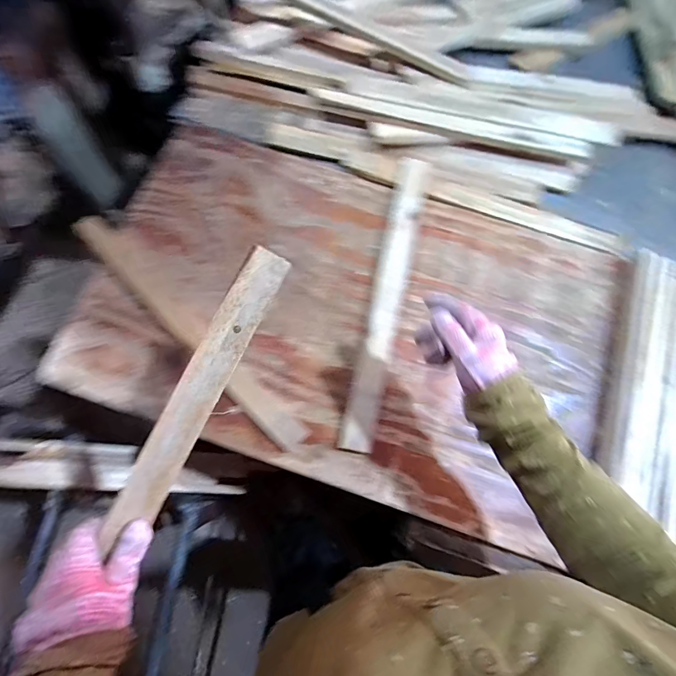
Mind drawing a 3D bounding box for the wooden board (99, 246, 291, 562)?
[{"bbox_3d":[-0.134,0.056,0.368,0.040,0.009,0.301,28,91,-14],"label":"wooden board"}]

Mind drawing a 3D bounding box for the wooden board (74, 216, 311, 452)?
[{"bbox_3d":[-0.230,-0.020,0.595,0.493,0.024,0.050,44,77,10],"label":"wooden board"}]

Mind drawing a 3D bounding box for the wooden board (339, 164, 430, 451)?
[{"bbox_3d":[0.080,-0.074,0.620,0.050,0.022,0.490,13,74,2],"label":"wooden board"}]

